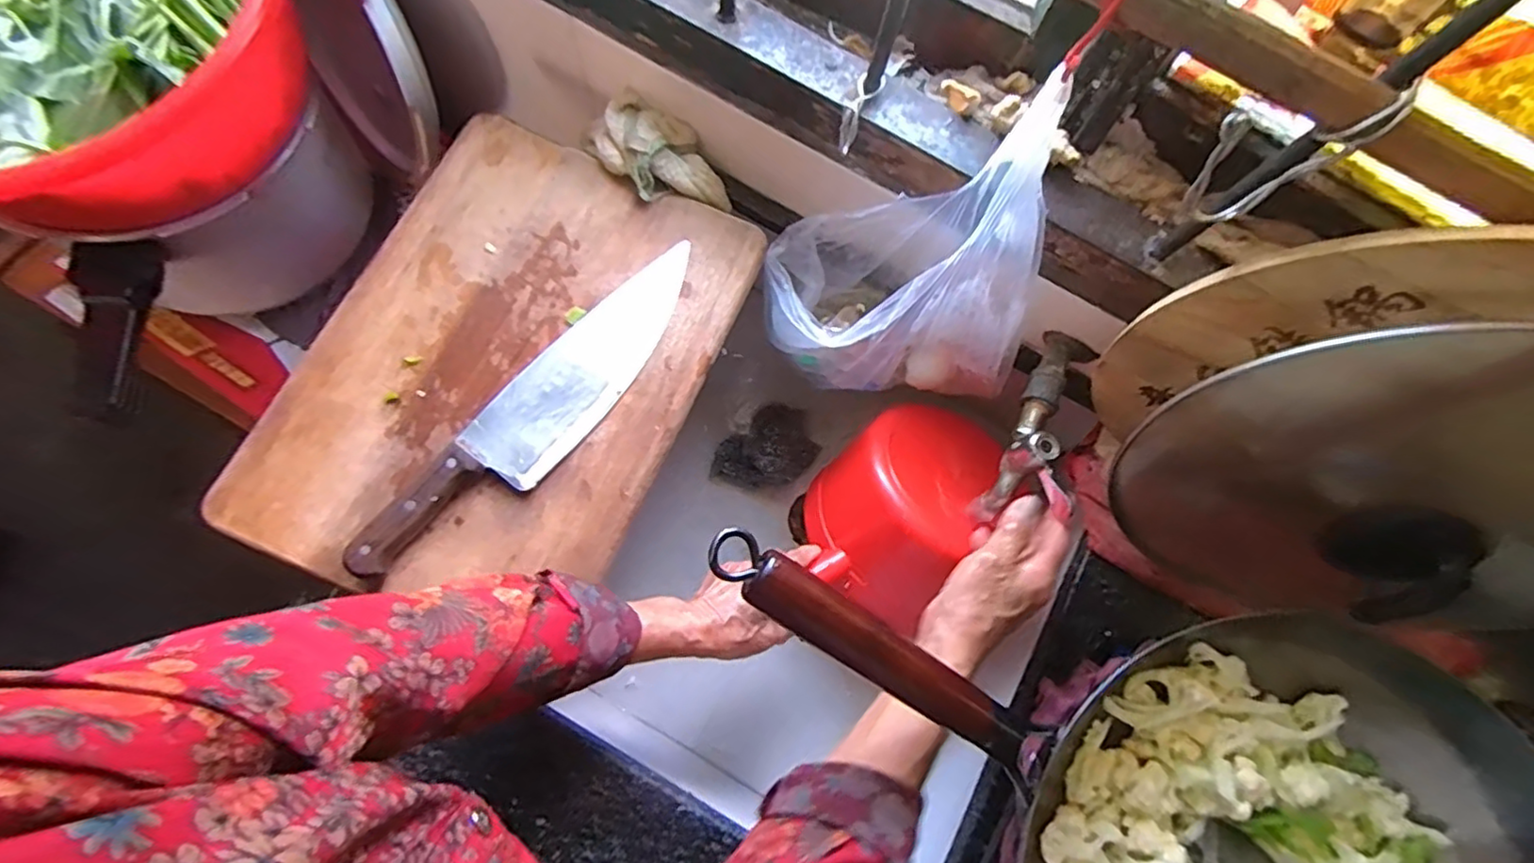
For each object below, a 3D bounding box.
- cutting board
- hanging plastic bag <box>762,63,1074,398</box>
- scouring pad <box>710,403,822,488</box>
[{"bbox_3d":[-0.204,-0.054,0.516,0.285,0.035,0.386,25,76,1],"label":"cutting board"},{"bbox_3d":[0.114,-0.132,0.496,0.195,0.286,0.119,1,77,-5],"label":"hanging plastic bag"},{"bbox_3d":[-0.001,0.022,0.710,0.117,0.038,0.085,-42,83,-12],"label":"scouring pad"}]

